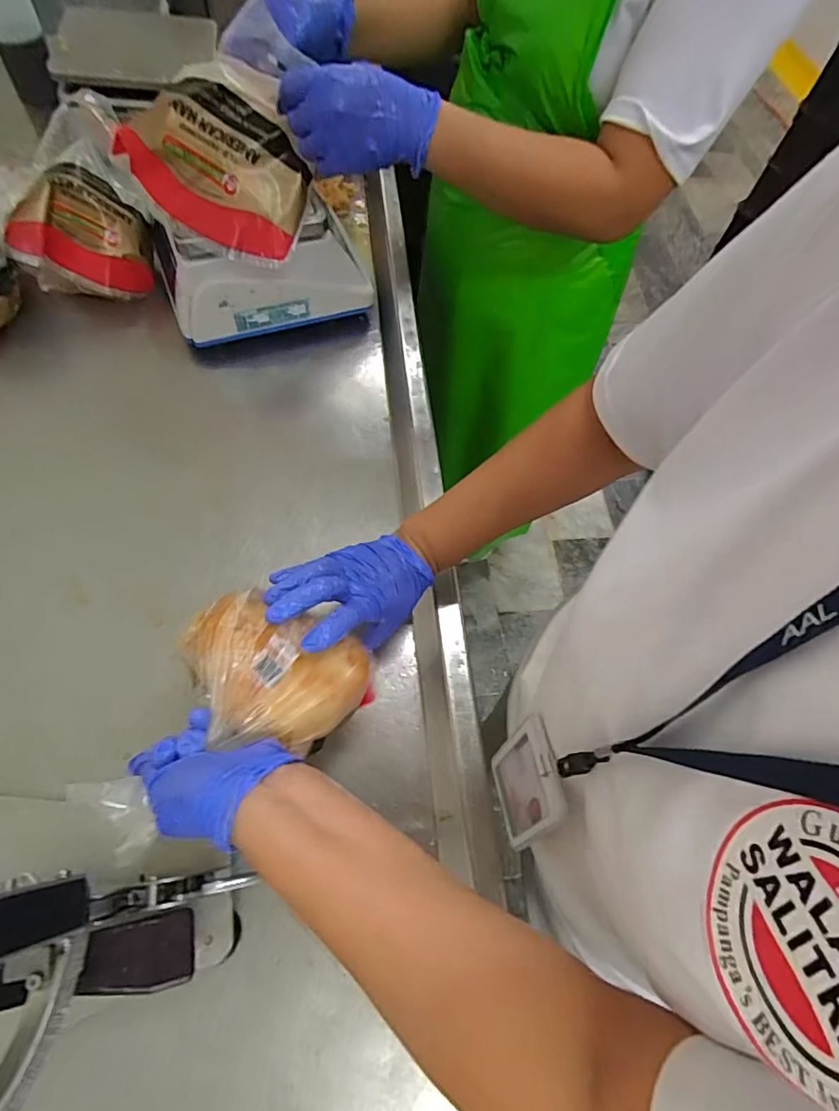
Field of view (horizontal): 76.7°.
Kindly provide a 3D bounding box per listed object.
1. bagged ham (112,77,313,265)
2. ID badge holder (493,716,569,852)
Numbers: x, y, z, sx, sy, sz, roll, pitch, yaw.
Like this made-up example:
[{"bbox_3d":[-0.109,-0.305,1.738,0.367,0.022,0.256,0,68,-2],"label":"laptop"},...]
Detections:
[{"bbox_3d":[-0.222,-0.416,0.574,0.179,0.113,0.111,30,65,11],"label":"bagged ham"},{"bbox_3d":[0.073,0.157,0.366,0.007,0.114,0.065,-2,53,-12],"label":"ID badge holder"}]

